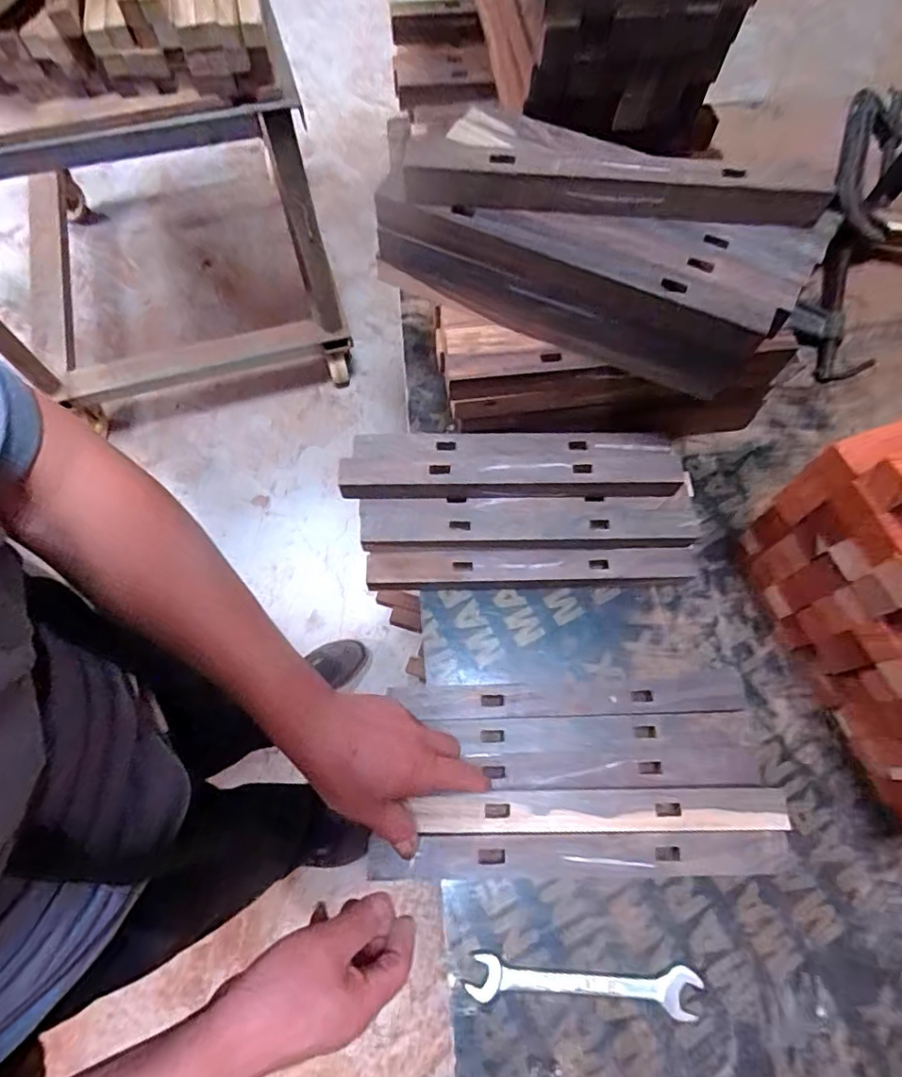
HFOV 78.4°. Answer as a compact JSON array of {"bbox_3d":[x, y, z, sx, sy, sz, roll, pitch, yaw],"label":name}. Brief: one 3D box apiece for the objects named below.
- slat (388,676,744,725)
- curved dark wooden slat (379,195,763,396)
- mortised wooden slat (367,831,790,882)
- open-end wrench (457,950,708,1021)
[{"bbox_3d":[0.111,0.152,0.520,0.315,0.039,0.033,-3,67,0],"label":"slat"},{"bbox_3d":[0.085,-0.203,0.476,0.328,0.091,0.016,23,69,10],"label":"curved dark wooden slat"},{"bbox_3d":[0.099,0.248,0.430,0.321,0.007,0.032,-1,67,0],"label":"mortised wooden slat"},{"bbox_3d":[0.106,0.360,0.445,0.181,0.008,0.032,3,67,2],"label":"open-end wrench"}]

